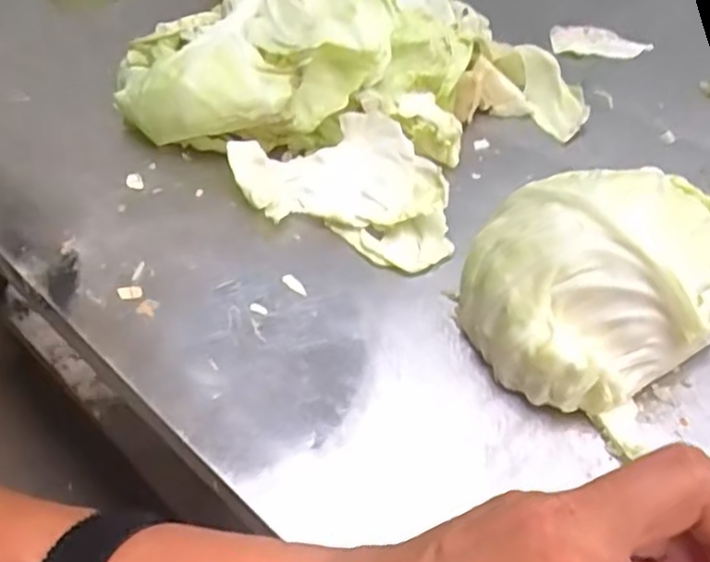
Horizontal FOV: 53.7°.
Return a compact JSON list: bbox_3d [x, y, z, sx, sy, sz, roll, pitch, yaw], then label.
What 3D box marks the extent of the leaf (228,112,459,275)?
[{"bbox_3d":[-0.003,-0.054,0.376,0.118,0.031,0.072,19,48,11],"label":"leaf"}]

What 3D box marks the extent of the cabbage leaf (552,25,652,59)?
[{"bbox_3d":[0.187,-0.182,0.538,0.077,0.008,0.035,4,47,-3],"label":"cabbage leaf"}]

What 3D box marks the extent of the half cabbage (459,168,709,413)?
[{"bbox_3d":[0.114,-0.003,0.316,0.123,0.073,0.102,-28,56,-28],"label":"half cabbage"}]

